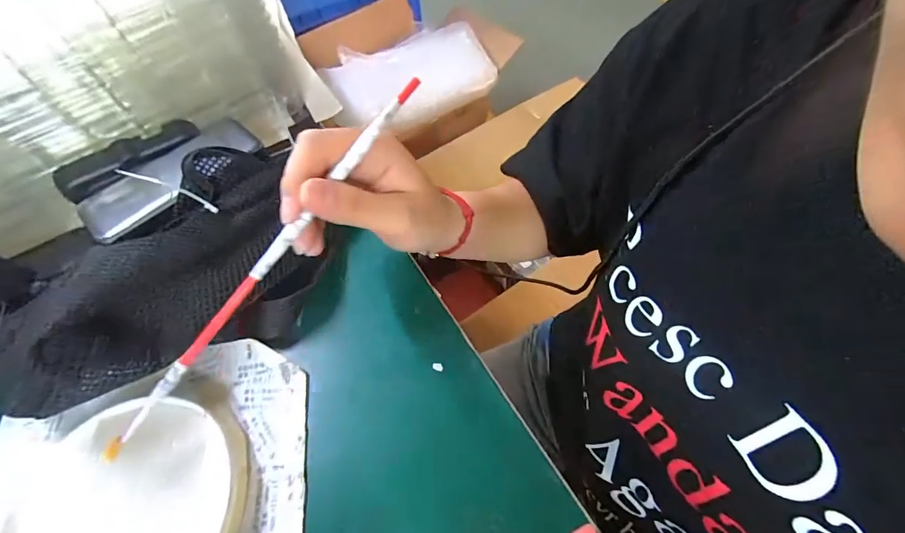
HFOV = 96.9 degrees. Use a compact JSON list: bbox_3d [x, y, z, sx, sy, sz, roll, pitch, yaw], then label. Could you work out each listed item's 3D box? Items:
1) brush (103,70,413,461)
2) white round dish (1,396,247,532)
[{"bbox_3d":[-0.097,0.001,0.206,0.009,0.008,0.244,40,91,25],"label":"brush"},{"bbox_3d":[-0.177,0.133,0.218,0.121,0.021,0.113,-2,58,3],"label":"white round dish"}]

